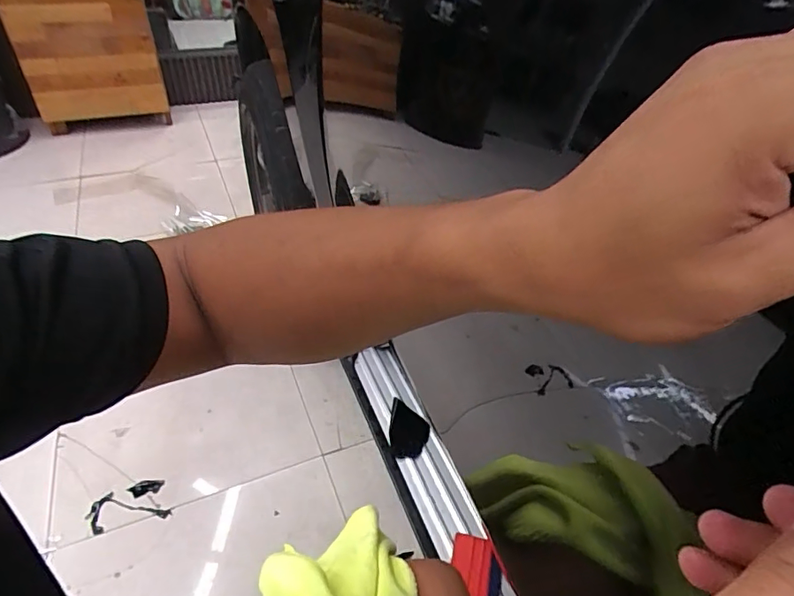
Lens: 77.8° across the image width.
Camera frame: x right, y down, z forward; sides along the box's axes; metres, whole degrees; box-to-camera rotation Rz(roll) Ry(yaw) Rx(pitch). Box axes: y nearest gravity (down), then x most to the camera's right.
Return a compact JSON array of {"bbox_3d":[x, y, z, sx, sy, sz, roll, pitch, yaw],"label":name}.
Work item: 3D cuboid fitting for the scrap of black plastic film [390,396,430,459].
[{"bbox_3d":[0.022,0.243,0.905,0.071,0.019,0.110,5,39,3],"label":"scrap of black plastic film"}]

